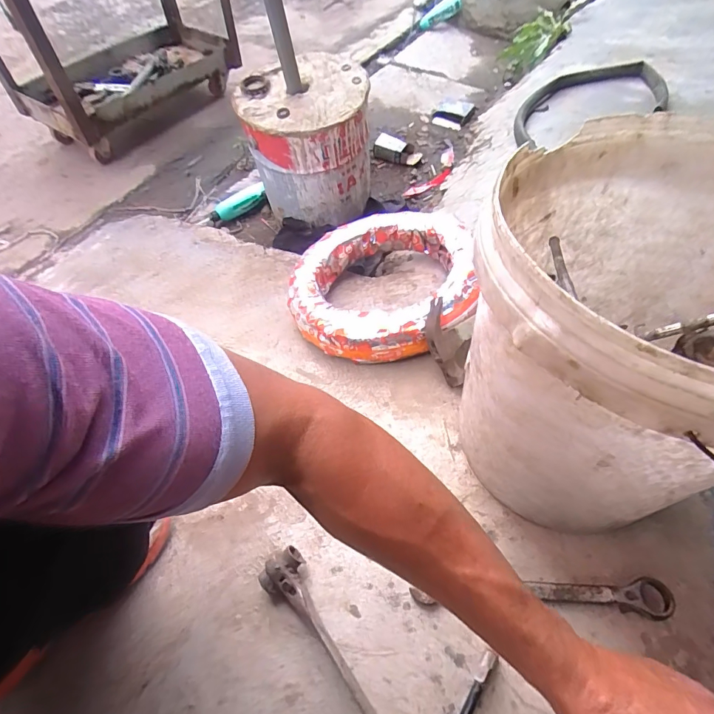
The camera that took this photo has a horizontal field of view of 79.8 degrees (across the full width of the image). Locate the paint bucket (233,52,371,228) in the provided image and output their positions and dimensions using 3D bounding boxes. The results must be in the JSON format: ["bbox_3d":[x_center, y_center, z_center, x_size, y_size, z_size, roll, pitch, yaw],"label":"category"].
[{"bbox_3d":[-0.117,-0.502,1.015,0.281,0.256,0.272,-11,57,-8],"label":"paint bucket"}]

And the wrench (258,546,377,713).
[{"bbox_3d":[-0.013,0.320,0.437,0.052,0.054,0.270,-37,58,-17],"label":"wrench"}]

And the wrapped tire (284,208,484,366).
[{"bbox_3d":[0.025,-0.141,0.757,0.276,0.101,0.354,4,56,2],"label":"wrapped tire"}]

